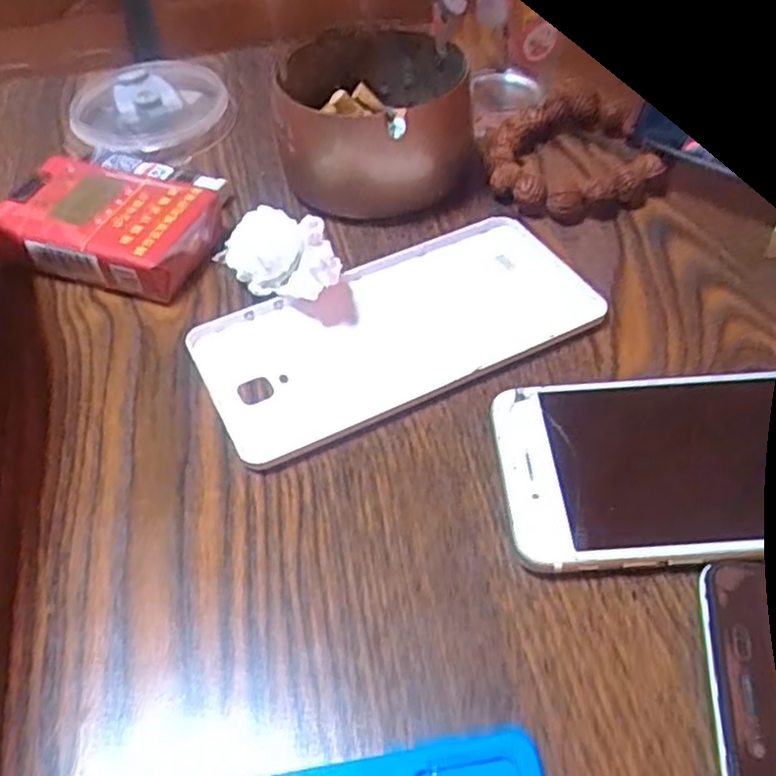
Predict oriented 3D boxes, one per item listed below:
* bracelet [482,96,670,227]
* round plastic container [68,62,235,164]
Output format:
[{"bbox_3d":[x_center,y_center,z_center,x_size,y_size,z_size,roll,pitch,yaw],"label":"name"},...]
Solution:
[{"bbox_3d":[0.081,-0.107,0.339,0.074,0.016,0.079,-3,48,1],"label":"bracelet"},{"bbox_3d":[-0.124,-0.148,0.393,0.078,0.018,0.084,-2,48,2],"label":"round plastic container"}]

